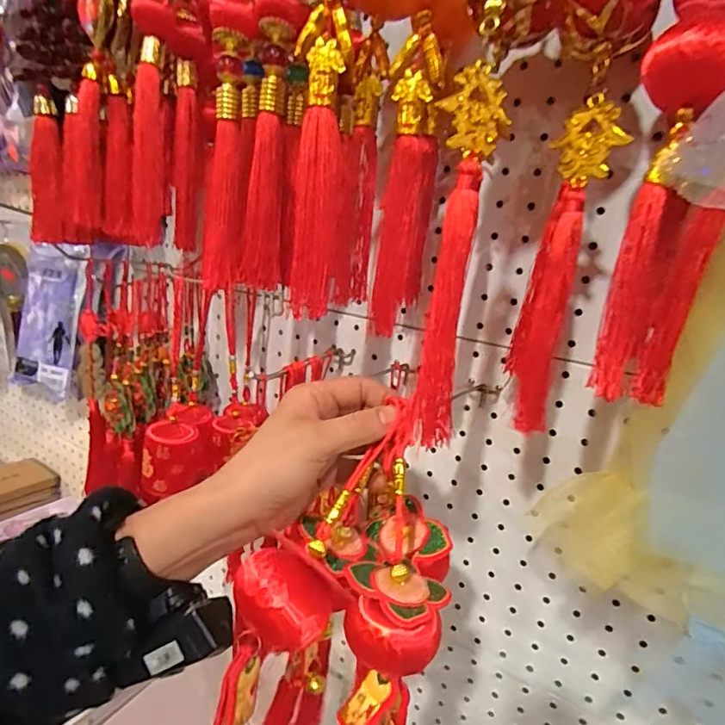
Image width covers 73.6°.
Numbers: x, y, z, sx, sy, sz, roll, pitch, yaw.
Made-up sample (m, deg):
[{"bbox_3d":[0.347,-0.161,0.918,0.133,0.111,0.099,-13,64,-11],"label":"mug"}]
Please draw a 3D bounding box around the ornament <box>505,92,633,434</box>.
[{"bbox_3d":[0.115,-0.051,0.290,0.024,0.186,0.028,2,15,-17],"label":"ornament"}]

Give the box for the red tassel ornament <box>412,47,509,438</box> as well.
[{"bbox_3d":[0.049,-0.049,0.262,0.028,0.194,0.017,7,15,-2],"label":"red tassel ornament"}]

